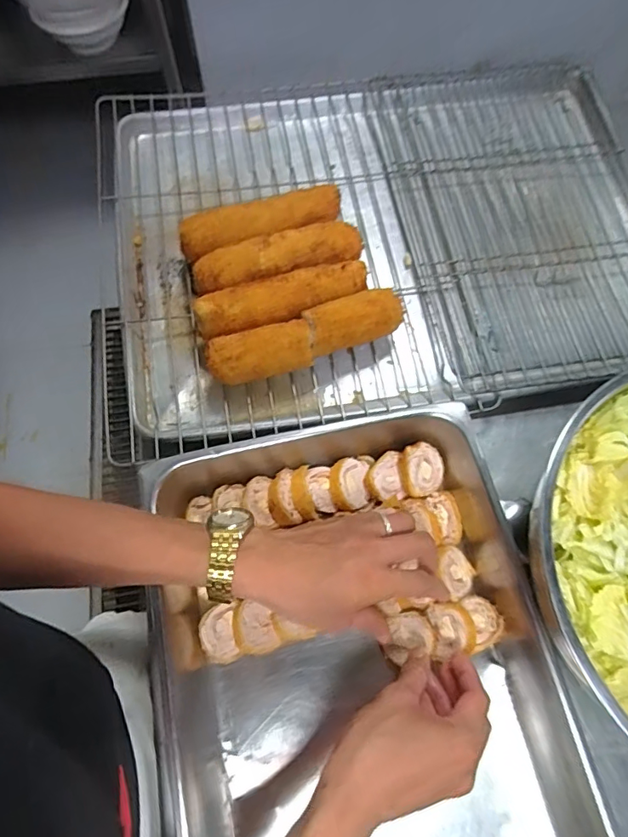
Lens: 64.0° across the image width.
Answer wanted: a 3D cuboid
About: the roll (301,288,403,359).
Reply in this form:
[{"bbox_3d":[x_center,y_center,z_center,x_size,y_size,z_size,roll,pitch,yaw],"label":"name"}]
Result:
[{"bbox_3d":[0.042,-0.105,0.529,0.105,0.039,0.042,-22,71,-9],"label":"roll"}]

